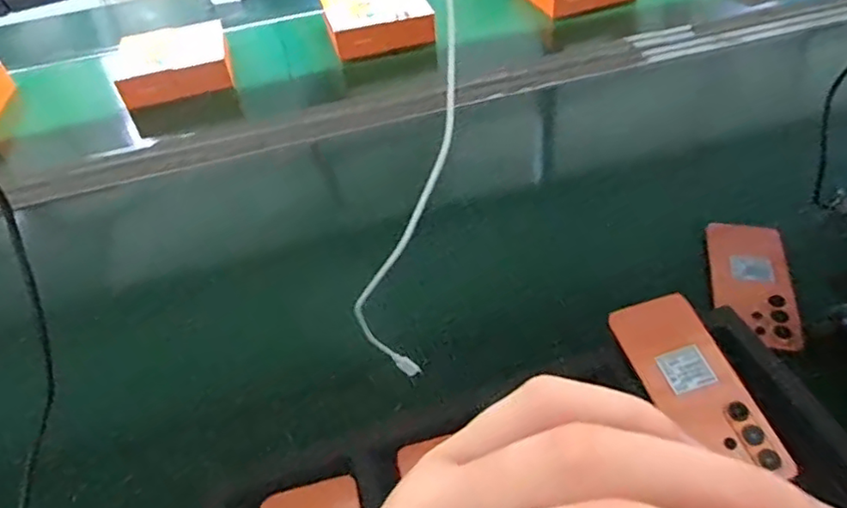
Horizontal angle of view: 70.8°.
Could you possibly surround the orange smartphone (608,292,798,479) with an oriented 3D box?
[{"bbox_3d":[0.226,0.108,0.494,0.076,0.011,0.163,-18,58,-8],"label":"orange smartphone"}]

